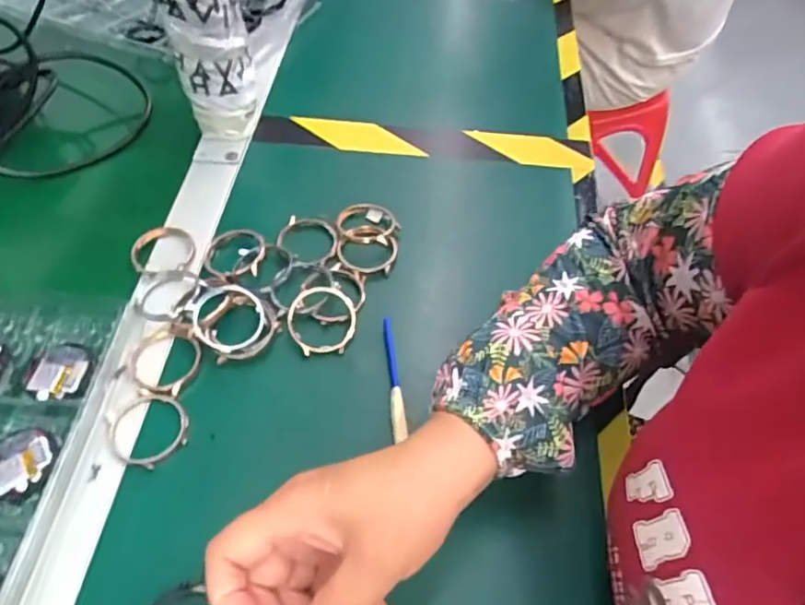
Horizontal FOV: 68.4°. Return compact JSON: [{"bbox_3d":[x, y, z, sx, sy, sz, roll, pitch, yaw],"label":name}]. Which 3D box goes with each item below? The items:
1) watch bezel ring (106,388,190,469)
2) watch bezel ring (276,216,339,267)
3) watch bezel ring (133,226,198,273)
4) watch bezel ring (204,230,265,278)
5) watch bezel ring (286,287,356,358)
[{"bbox_3d":[-0.154,0.075,0.357,0.045,0.004,0.049,0,56,0],"label":"watch bezel ring"},{"bbox_3d":[-0.071,-0.047,0.447,0.044,0.011,0.049,-28,57,-21],"label":"watch bezel ring"},{"bbox_3d":[-0.178,-0.038,0.439,0.046,0.007,0.043,0,56,0],"label":"watch bezel ring"},{"bbox_3d":[-0.122,-0.038,0.430,0.044,0.007,0.045,0,56,0],"label":"watch bezel ring"},{"bbox_3d":[-0.055,0.012,0.401,0.046,0.008,0.048,2,69,-4],"label":"watch bezel ring"}]

